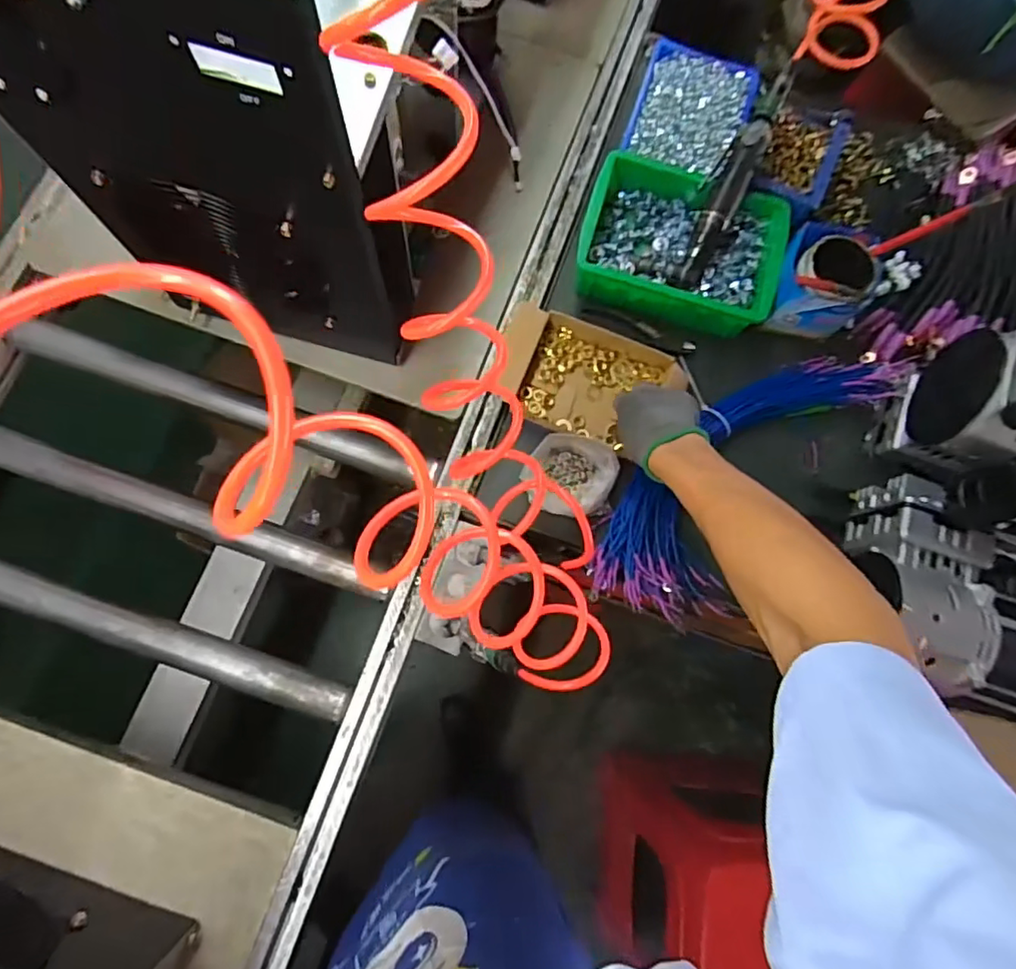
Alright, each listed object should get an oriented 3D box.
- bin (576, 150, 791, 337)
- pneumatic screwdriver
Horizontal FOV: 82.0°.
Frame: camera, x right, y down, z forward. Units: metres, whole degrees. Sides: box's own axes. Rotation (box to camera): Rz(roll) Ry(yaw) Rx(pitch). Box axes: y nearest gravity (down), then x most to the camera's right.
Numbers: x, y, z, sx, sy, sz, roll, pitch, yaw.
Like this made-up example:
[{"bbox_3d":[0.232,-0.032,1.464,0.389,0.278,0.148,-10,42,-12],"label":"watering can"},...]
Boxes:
[{"bbox_3d":[0.221,-0.307,0.758,0.250,0.069,0.200,19,78,1],"label":"bin"},{"bbox_3d":[0.281,-0.379,0.721,0.034,0.033,0.278,26,96,7],"label":"pneumatic screwdriver"}]

